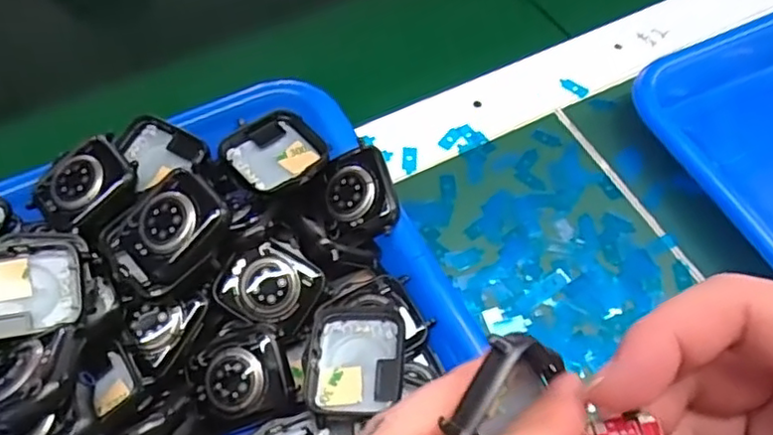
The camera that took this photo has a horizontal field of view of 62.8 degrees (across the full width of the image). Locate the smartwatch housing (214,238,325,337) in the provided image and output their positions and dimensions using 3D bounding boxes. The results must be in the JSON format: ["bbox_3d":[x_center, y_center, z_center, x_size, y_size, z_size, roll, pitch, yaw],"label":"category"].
[{"bbox_3d":[-0.049,0.027,0.266,0.038,0.007,0.034,27,63,15],"label":"smartwatch housing"}]

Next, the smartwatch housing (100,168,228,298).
[{"bbox_3d":[-0.090,0.006,0.259,0.048,0.013,0.038,-44,77,5],"label":"smartwatch housing"}]

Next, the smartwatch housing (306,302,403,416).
[{"bbox_3d":[-0.012,0.055,0.249,0.036,0.012,0.044,-2,60,-1],"label":"smartwatch housing"}]

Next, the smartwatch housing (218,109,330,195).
[{"bbox_3d":[-0.051,-0.030,0.290,0.043,0.010,0.039,-32,65,-17],"label":"smartwatch housing"}]

